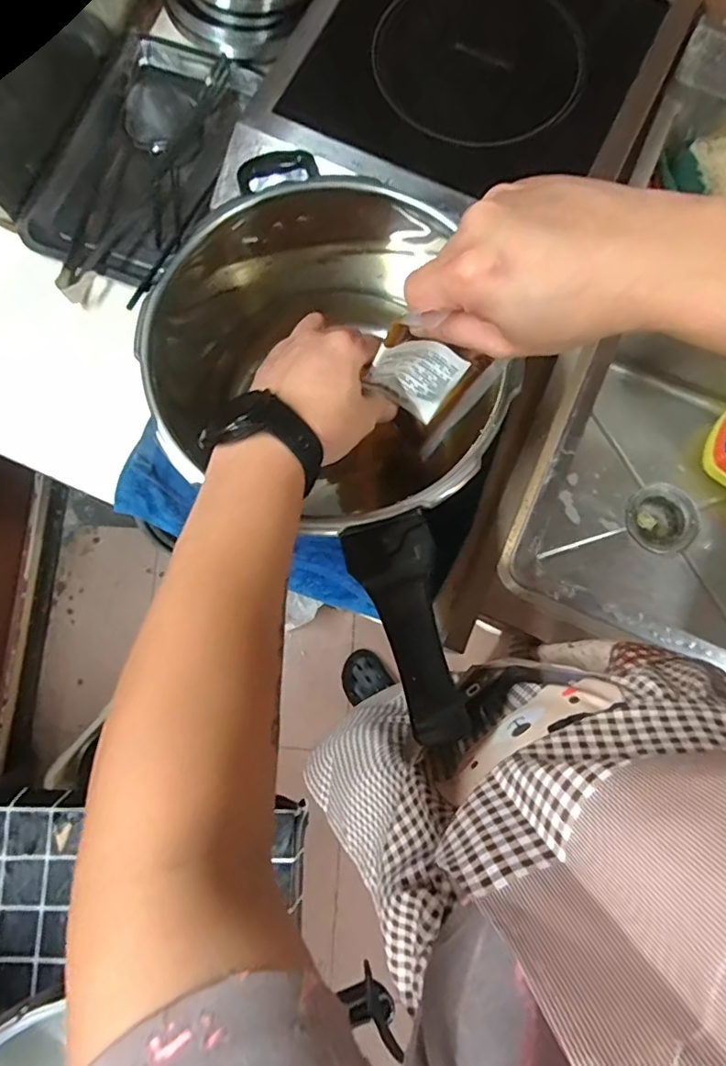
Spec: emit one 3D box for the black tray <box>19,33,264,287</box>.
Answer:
[{"bbox_3d":[-0.257,-0.437,0.644,0.178,0.031,0.313,18,80,3],"label":"black tray"}]

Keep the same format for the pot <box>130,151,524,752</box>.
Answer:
[{"bbox_3d":[-0.018,-0.070,0.496,0.244,0.195,0.461,-20,80,-4],"label":"pot"}]

